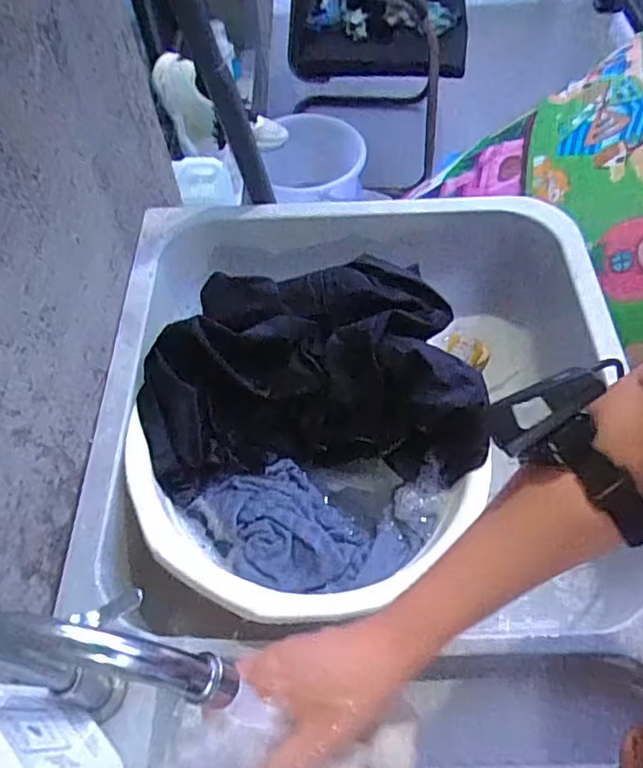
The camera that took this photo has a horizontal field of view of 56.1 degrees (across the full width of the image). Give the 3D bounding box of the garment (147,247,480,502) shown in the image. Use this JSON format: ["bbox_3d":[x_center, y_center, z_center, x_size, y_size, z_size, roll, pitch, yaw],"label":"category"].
[{"bbox_3d":[-0.014,-0.002,0.671,0.341,0.138,0.211,-5,56,0],"label":"garment"}]

